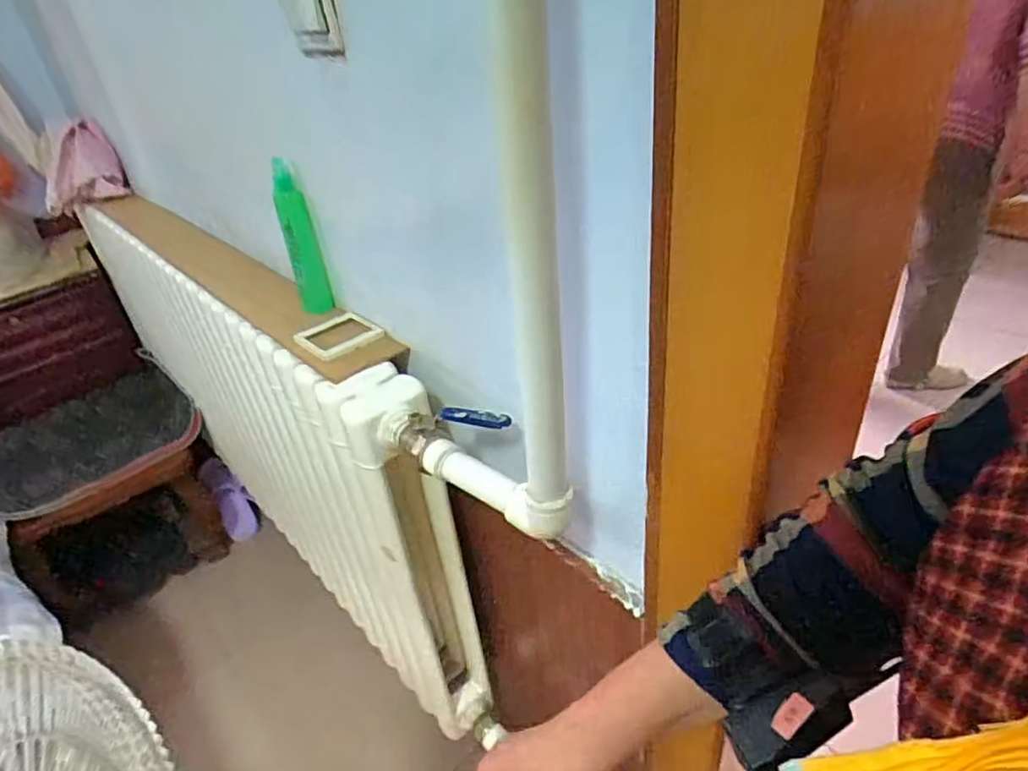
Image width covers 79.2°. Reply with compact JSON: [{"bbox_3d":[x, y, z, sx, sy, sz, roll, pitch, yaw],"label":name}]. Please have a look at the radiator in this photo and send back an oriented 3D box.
[{"bbox_3d":[-0.440,0.108,1.173,0.122,0.702,1.121,-33,43,-31],"label":"radiator"}]

